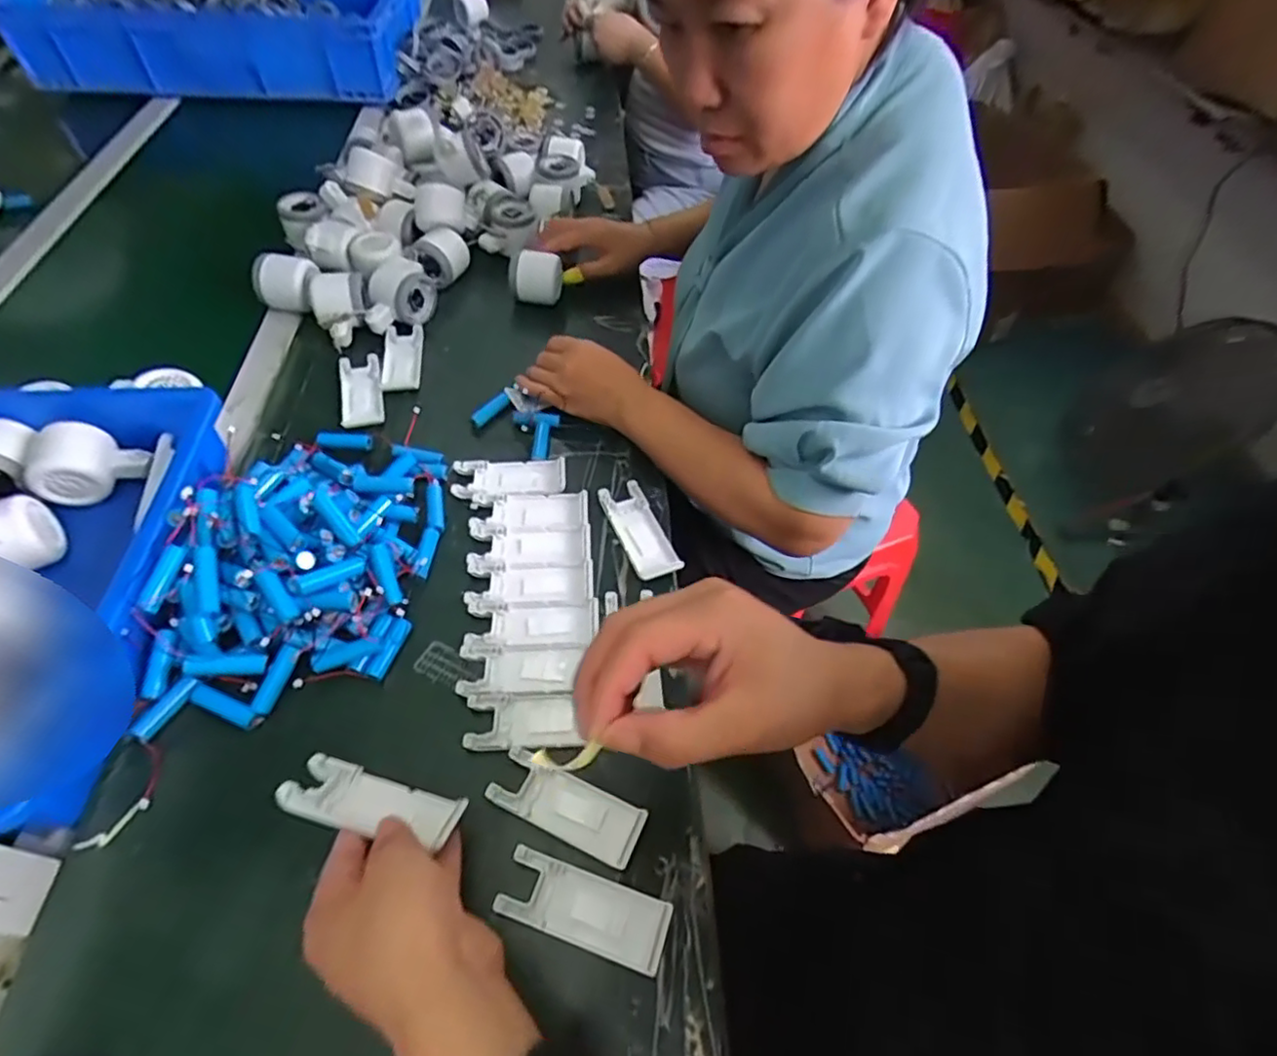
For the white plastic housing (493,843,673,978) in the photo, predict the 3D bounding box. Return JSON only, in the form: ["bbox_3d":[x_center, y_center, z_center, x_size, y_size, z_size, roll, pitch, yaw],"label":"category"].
[{"bbox_3d":[-0.033,0.235,0.393,0.103,0.007,0.039,17,53,9],"label":"white plastic housing"}]

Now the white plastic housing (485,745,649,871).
[{"bbox_3d":[-0.048,0.189,0.433,0.103,0.007,0.040,21,54,12],"label":"white plastic housing"}]

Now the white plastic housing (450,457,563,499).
[{"bbox_3d":[-0.123,-0.049,0.606,0.104,0.012,0.046,-3,53,-6],"label":"white plastic housing"}]

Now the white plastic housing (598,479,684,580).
[{"bbox_3d":[0.001,0.001,0.572,0.040,0.009,0.105,-17,55,-17],"label":"white plastic housing"}]

